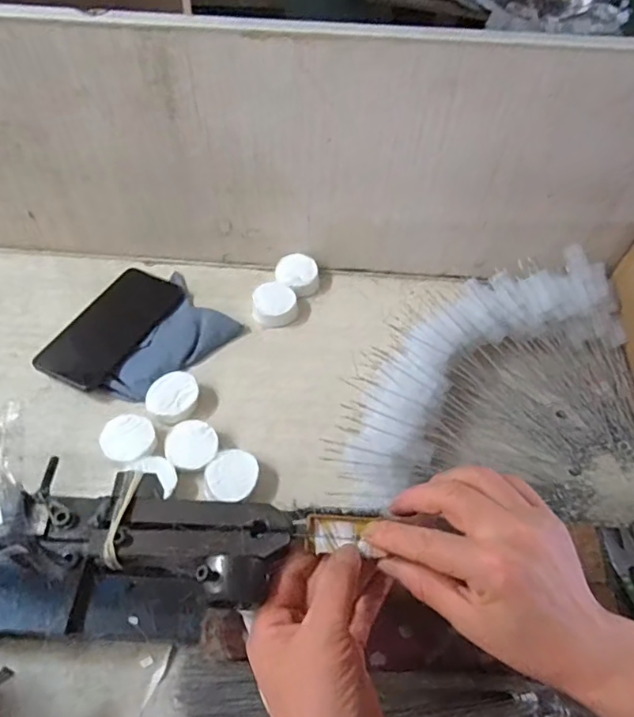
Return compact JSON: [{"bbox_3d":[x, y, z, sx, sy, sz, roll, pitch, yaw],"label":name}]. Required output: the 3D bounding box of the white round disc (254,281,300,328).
[{"bbox_3d":[-0.048,-0.061,0.612,0.048,0.022,0.050,2,55,-3],"label":"white round disc"}]

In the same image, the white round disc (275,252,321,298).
[{"bbox_3d":[-0.023,-0.096,0.635,0.047,0.022,0.053,-22,59,-19],"label":"white round disc"}]

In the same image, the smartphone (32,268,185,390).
[{"bbox_3d":[-0.220,-0.035,0.585,0.085,0.009,0.159,21,51,16],"label":"smartphone"}]

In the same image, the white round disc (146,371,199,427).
[{"bbox_3d":[-0.140,0.039,0.535,0.049,0.025,0.045,2,55,-3],"label":"white round disc"}]

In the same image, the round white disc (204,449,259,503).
[{"bbox_3d":[-0.076,0.109,0.496,0.046,0.028,0.051,9,55,2],"label":"round white disc"}]

